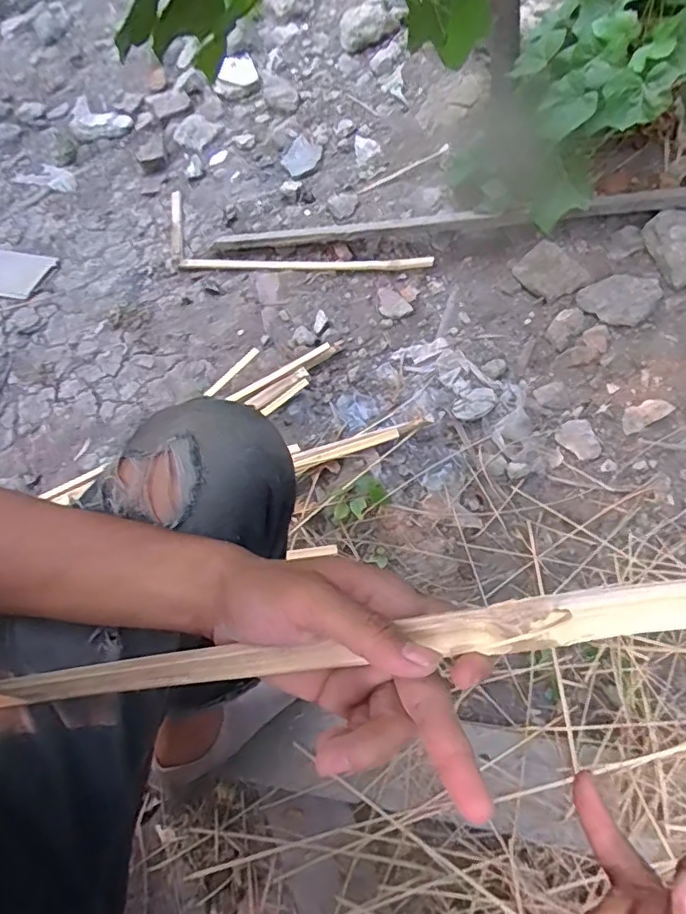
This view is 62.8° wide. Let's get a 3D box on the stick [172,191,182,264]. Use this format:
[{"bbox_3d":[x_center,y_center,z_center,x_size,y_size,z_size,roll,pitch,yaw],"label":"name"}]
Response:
[{"bbox_3d":[-0.355,-0.498,1.208,0.021,0.025,0.204,-8,61,-2],"label":"stick"}]

